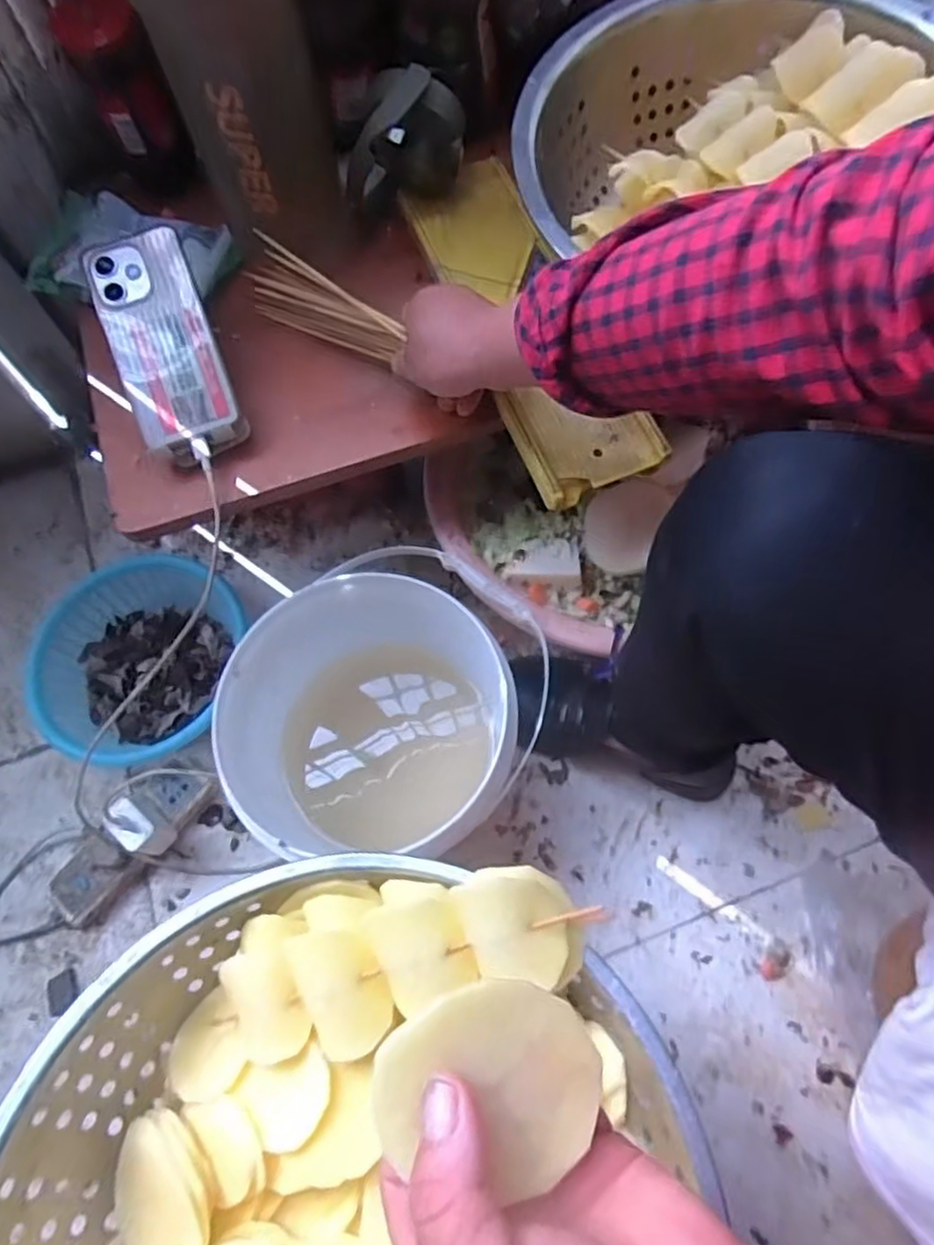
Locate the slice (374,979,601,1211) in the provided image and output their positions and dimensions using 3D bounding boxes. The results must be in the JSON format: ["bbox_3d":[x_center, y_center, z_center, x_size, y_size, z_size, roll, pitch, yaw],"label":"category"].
[{"bbox_3d":[0.008,0.145,0.216,0.075,0.009,0.056,22,72,-16],"label":"slice"}]

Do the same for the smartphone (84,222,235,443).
[{"bbox_3d":[-0.238,-0.219,0.524,0.076,0.012,0.159,-19,91,-7],"label":"smartphone"}]

